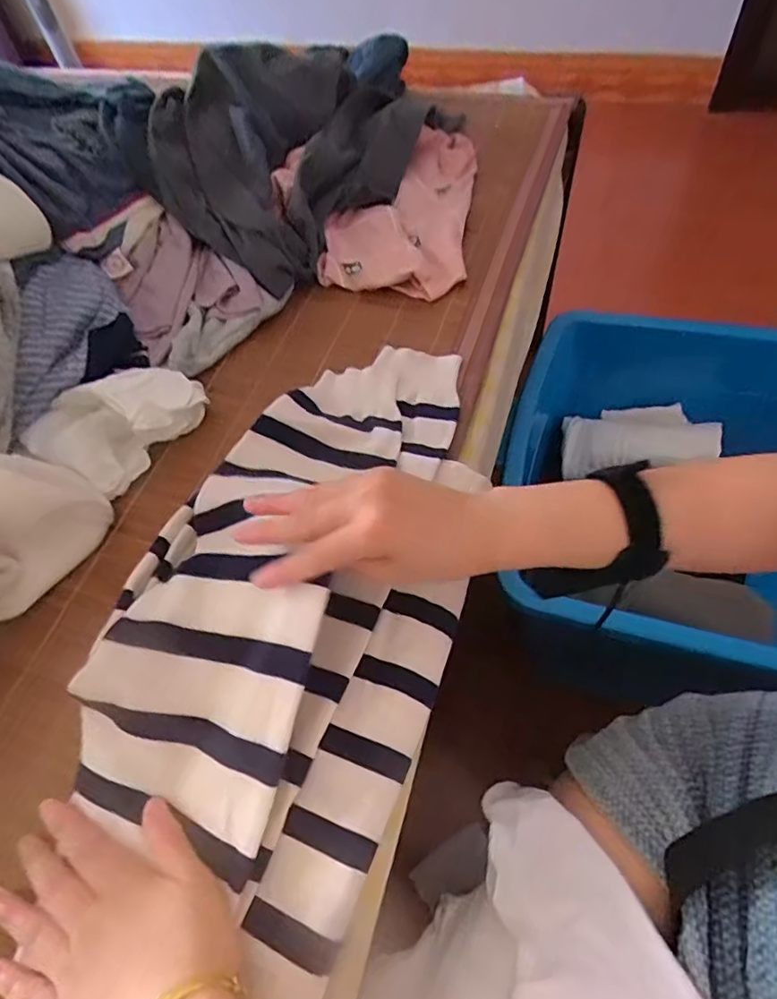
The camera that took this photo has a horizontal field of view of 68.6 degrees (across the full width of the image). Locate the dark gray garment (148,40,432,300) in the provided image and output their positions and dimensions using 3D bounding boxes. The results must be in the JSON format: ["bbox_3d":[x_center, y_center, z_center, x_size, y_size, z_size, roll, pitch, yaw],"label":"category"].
[{"bbox_3d":[-0.116,-0.392,0.632,0.206,0.129,0.305,29,64,21],"label":"dark gray garment"}]

